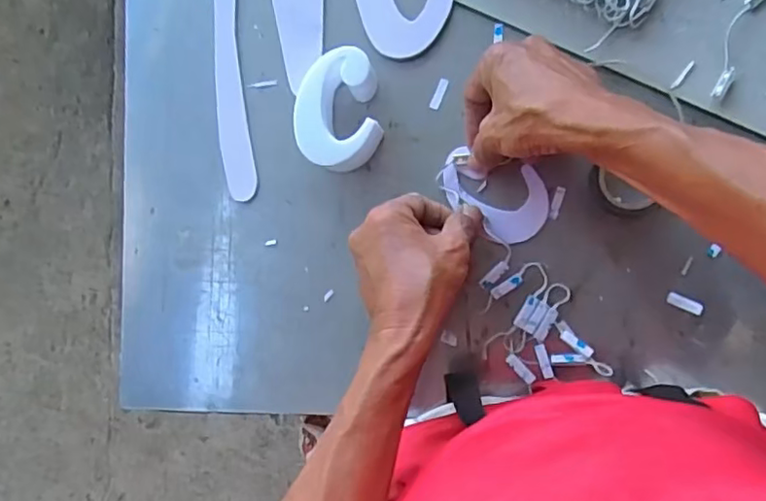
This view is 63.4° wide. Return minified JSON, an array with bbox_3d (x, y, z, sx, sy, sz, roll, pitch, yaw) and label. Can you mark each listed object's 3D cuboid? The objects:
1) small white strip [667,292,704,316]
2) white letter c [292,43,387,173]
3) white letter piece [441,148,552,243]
[{"bbox_3d":[0.227,0.040,0.465,0.026,0.004,0.010,23,92,10],"label":"small white strip"},{"bbox_3d":[-0.033,-0.110,0.494,0.064,0.046,0.089,-10,86,9],"label":"white letter c"},{"bbox_3d":[0.089,-0.048,0.487,0.089,0.009,0.060,41,94,9],"label":"white letter piece"}]

